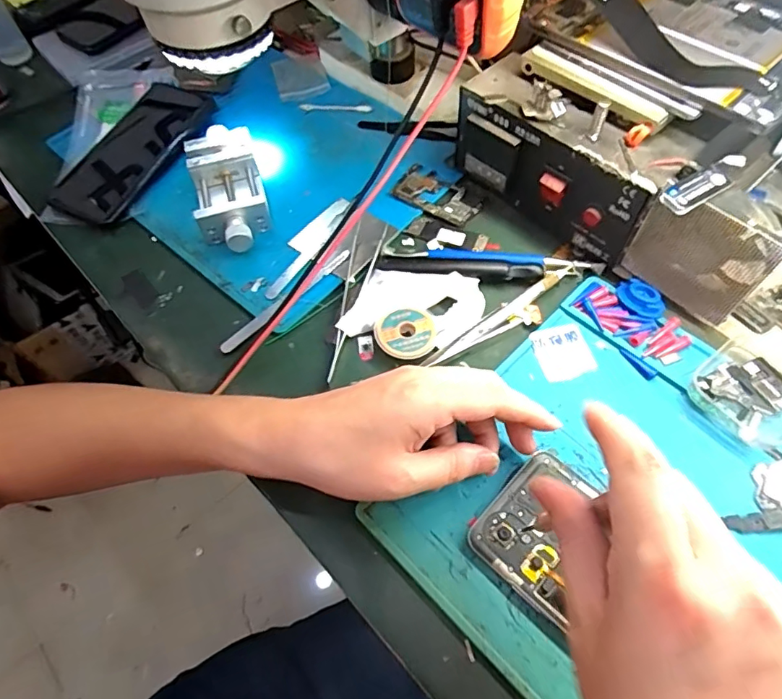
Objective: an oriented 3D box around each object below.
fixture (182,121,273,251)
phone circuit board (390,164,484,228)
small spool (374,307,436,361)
[{"bbox_3d":[-0.139,-0.137,0.445,0.056,0.032,0.131,-16,59,-5],"label":"fixture"},{"bbox_3d":[0.041,-0.133,0.446,0.073,0.006,0.041,29,66,20],"label":"phone circuit board"},{"bbox_3d":[0.011,-0.011,0.371,0.042,0.006,0.041,-2,59,3],"label":"small spool"}]

